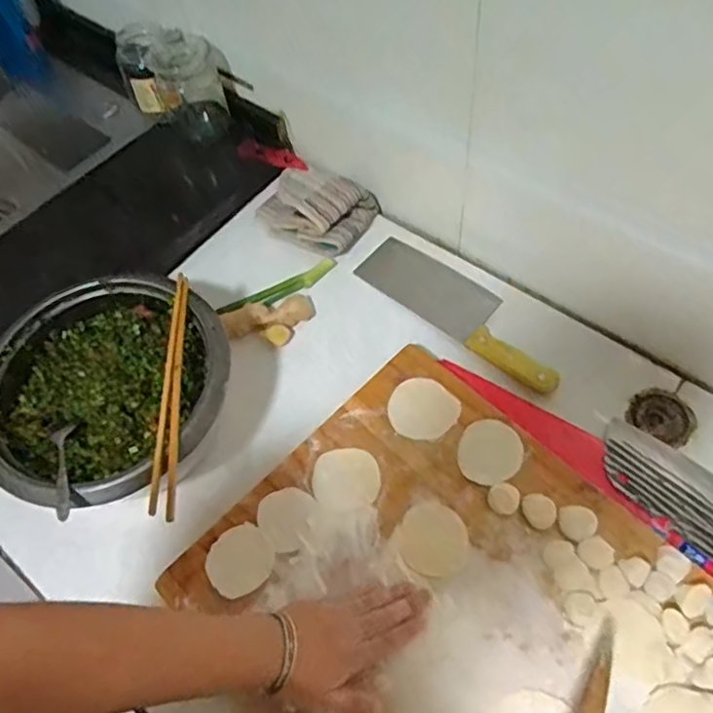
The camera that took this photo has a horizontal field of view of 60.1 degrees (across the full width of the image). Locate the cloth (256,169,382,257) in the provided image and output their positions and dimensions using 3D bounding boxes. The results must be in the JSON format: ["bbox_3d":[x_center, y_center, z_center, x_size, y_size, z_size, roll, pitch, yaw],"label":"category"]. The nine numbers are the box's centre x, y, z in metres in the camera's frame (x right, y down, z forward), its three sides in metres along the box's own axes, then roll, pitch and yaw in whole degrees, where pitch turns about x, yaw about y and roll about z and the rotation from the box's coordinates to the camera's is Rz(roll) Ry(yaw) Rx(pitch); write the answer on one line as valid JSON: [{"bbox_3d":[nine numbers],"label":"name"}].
[{"bbox_3d":[-0.059,-0.198,0.820,0.155,0.048,0.104,27,66,20],"label":"cloth"}]

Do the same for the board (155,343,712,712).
[{"bbox_3d":[0.129,0.268,0.535,0.364,0.040,0.551,-41,66,-17],"label":"board"}]

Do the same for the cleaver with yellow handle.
[{"bbox_3d":[0.128,-0.063,0.740,0.280,0.016,0.084,39,70,22],"label":"cleaver with yellow handle"}]

